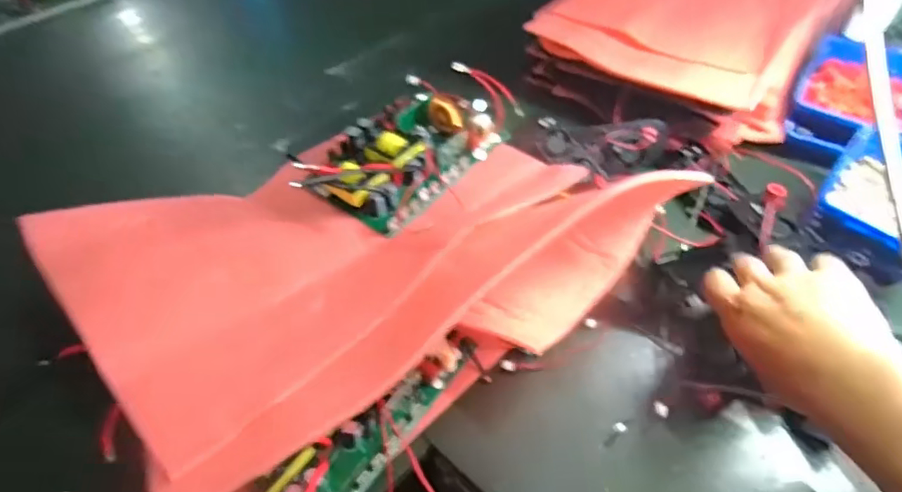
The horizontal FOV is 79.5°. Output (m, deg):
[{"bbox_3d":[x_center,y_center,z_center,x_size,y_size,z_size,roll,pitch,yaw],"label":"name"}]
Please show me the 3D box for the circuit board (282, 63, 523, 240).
[{"bbox_3d":[-0.043,-0.123,0.610,0.148,0.046,0.255,29,56,24],"label":"circuit board"}]

